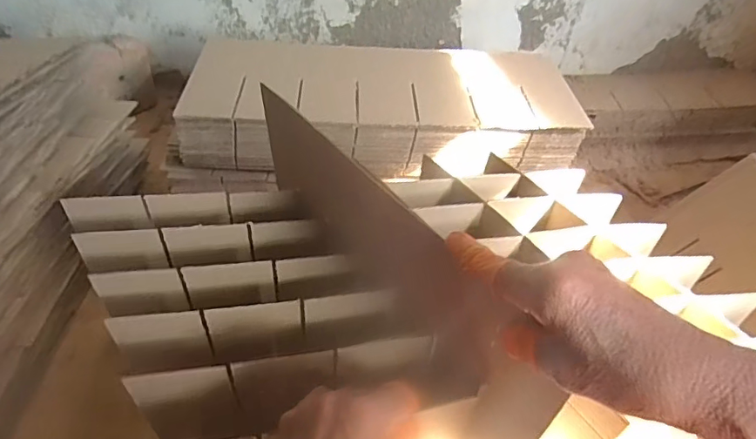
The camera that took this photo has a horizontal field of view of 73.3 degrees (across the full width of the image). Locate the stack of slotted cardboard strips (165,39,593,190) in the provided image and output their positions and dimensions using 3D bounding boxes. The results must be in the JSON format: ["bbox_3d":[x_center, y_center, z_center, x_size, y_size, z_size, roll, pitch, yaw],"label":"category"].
[{"bbox_3d":[-0.011,-0.151,0.734,0.548,0.123,0.210,0,47,-6],"label":"stack of slotted cardboard strips"}]

